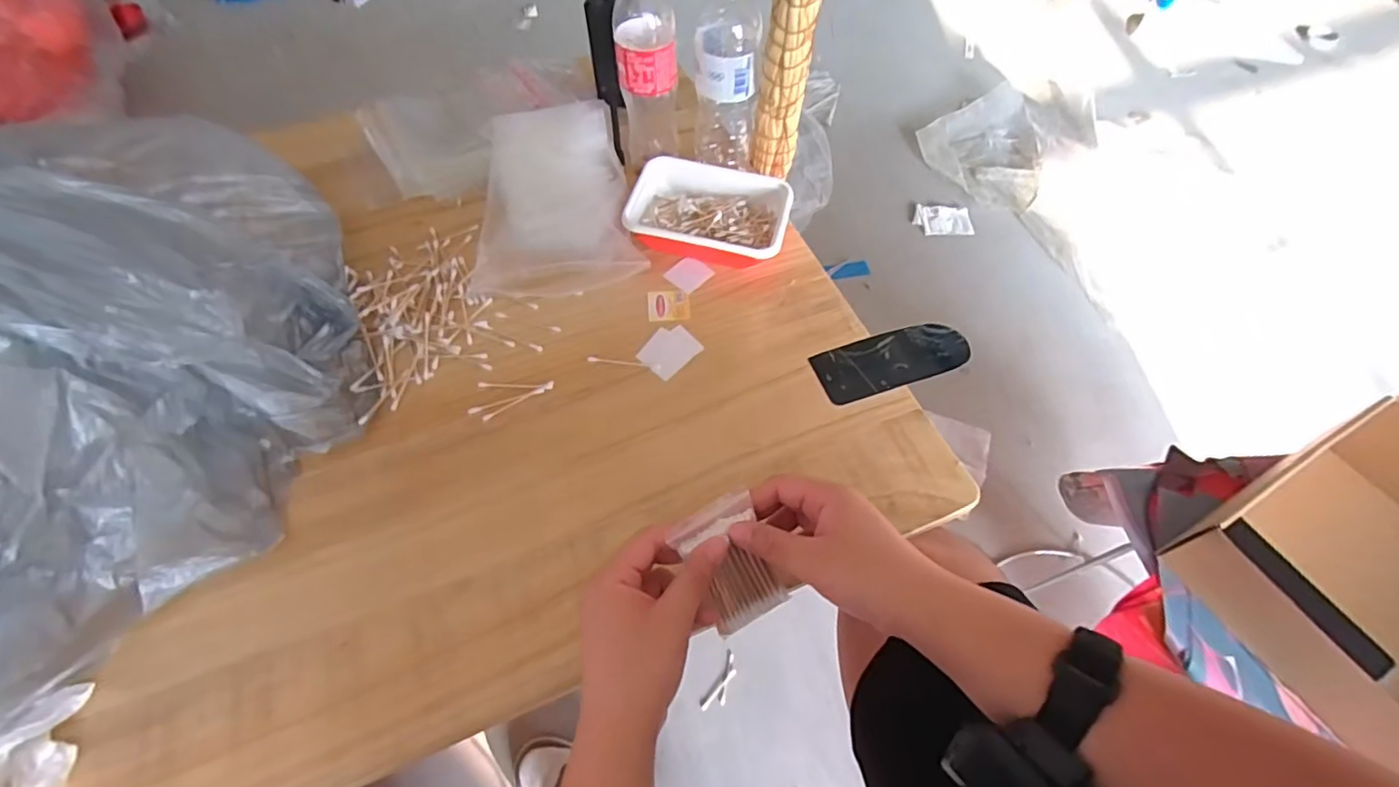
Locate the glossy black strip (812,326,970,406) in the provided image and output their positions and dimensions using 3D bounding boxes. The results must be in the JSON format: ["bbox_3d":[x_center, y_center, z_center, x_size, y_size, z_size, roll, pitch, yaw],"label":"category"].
[{"bbox_3d":[0.189,-0.033,0.586,0.157,0.006,0.059,-16,61,-10],"label":"glossy black strip"}]

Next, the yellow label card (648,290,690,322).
[{"bbox_3d":[-0.031,-0.090,0.620,0.042,0.004,0.036,-3,65,-7],"label":"yellow label card"}]

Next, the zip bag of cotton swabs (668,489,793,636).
[{"bbox_3d":[0.022,0.118,0.415,0.056,0.009,0.084,-26,91,-16],"label":"zip bag of cotton swabs"}]

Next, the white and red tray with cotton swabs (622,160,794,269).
[{"bbox_3d":[0.012,-0.193,0.654,0.167,0.045,0.115,12,60,7],"label":"white and red tray with cotton swabs"}]

